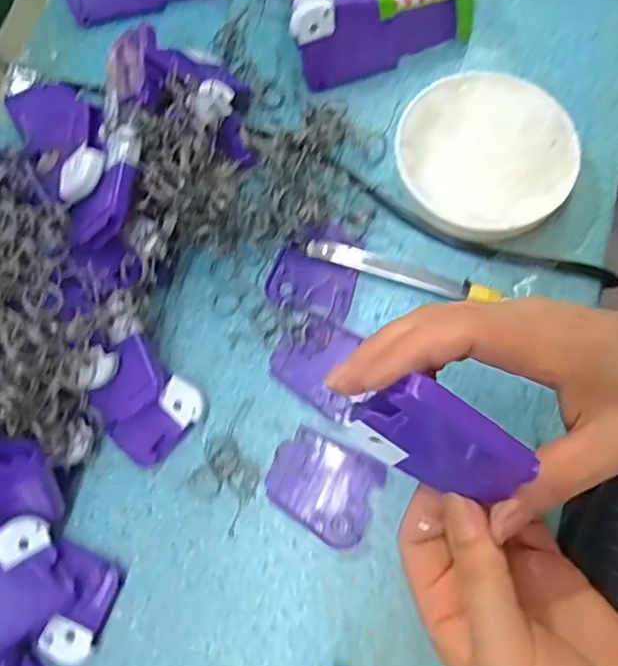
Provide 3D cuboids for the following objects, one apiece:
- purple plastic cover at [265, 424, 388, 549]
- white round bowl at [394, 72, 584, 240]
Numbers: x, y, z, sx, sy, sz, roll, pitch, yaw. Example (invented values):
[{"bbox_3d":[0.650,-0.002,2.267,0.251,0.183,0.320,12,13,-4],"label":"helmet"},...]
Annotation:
[{"bbox_3d":[0.008,0.084,0.335,0.059,0.005,0.050,23,77,10],"label":"purple plastic cover"},{"bbox_3d":[0.104,-0.106,0.360,0.101,0.019,0.099,-1,74,4],"label":"white round bowl"}]

